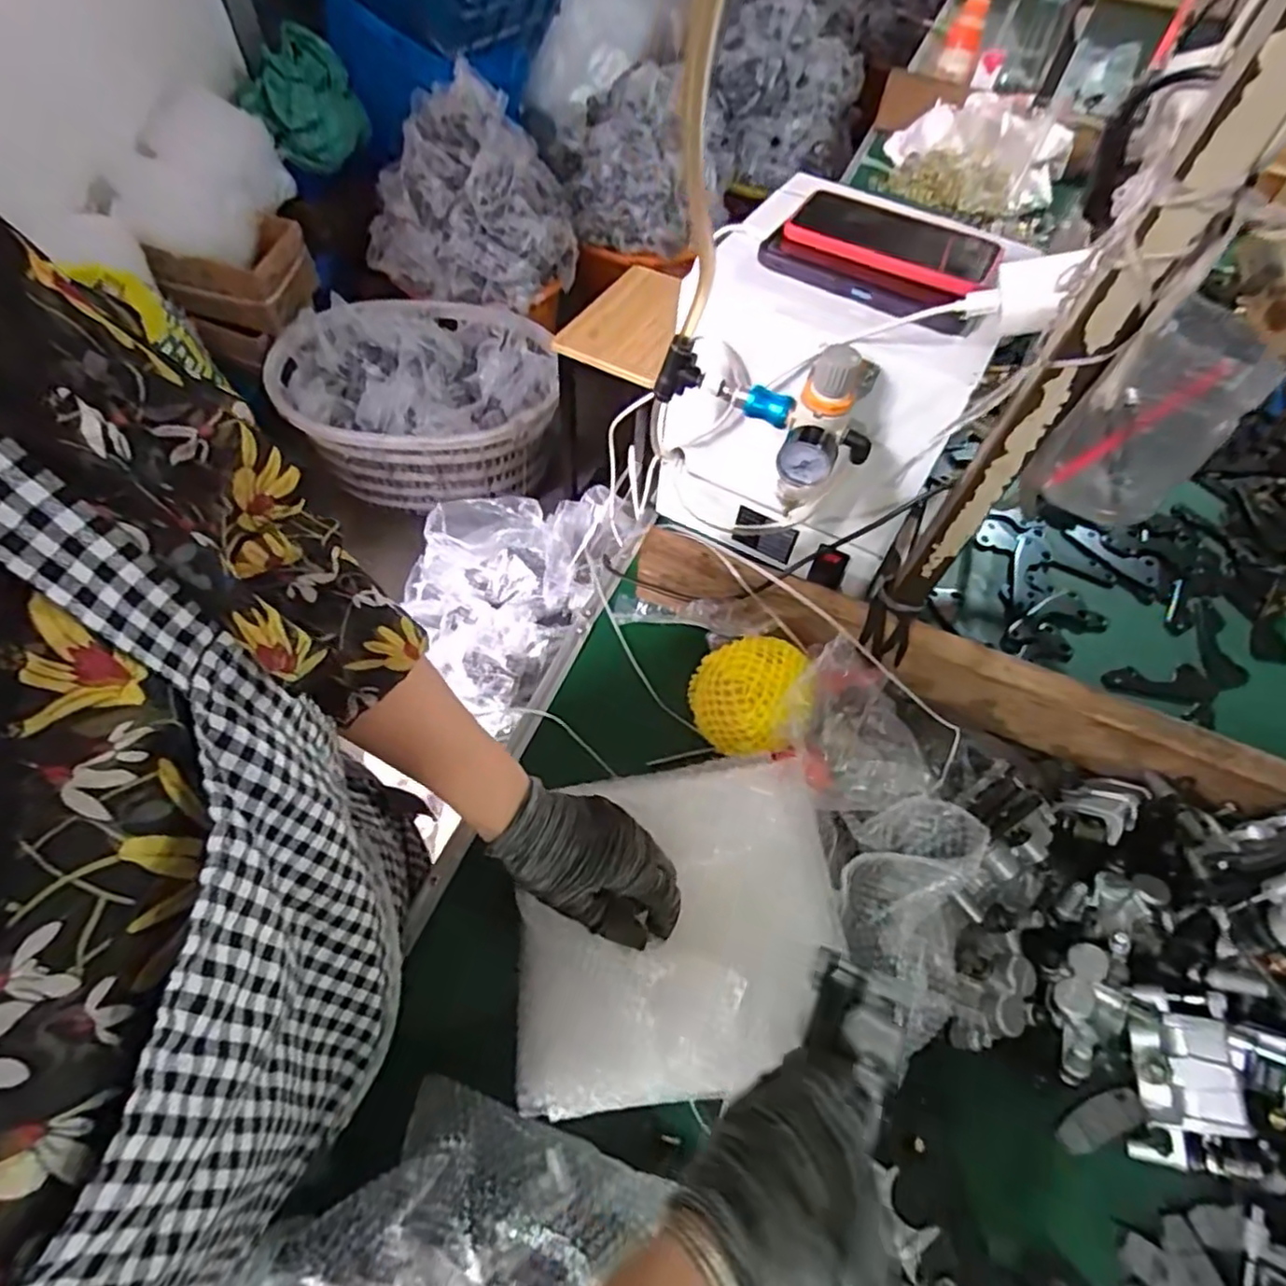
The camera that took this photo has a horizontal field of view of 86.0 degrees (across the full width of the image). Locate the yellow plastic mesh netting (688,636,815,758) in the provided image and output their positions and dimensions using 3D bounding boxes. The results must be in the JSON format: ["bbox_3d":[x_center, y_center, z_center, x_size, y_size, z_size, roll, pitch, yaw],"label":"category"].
[{"bbox_3d":[0.094,0.050,0.583,0.090,0.076,0.100,-10,62,-7],"label":"yellow plastic mesh netting"}]

